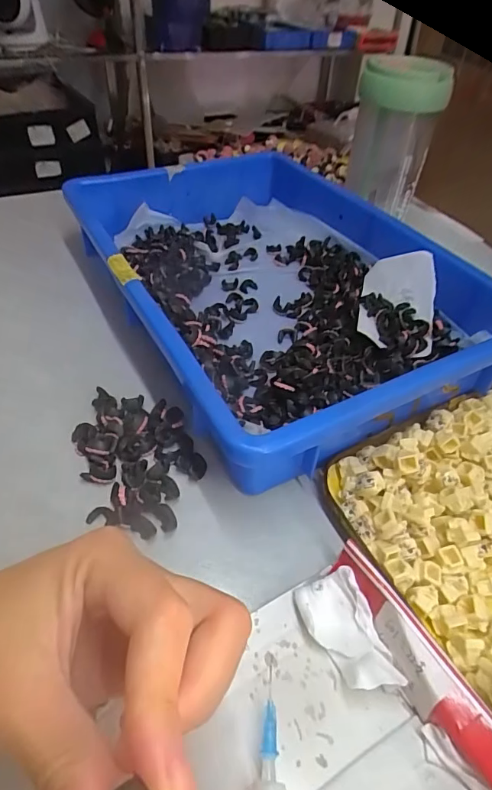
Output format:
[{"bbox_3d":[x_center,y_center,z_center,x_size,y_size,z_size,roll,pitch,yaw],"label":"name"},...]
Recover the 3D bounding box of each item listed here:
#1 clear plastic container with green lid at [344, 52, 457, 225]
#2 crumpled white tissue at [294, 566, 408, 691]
[{"bbox_3d":[0.144,-0.252,0.451,0.074,0.139,0.069,-7,45,-11],"label":"clear plastic container with green lid"},{"bbox_3d":[0.046,0.110,0.209,0.030,0.018,0.052,-12,47,-16],"label":"crumpled white tissue"}]

